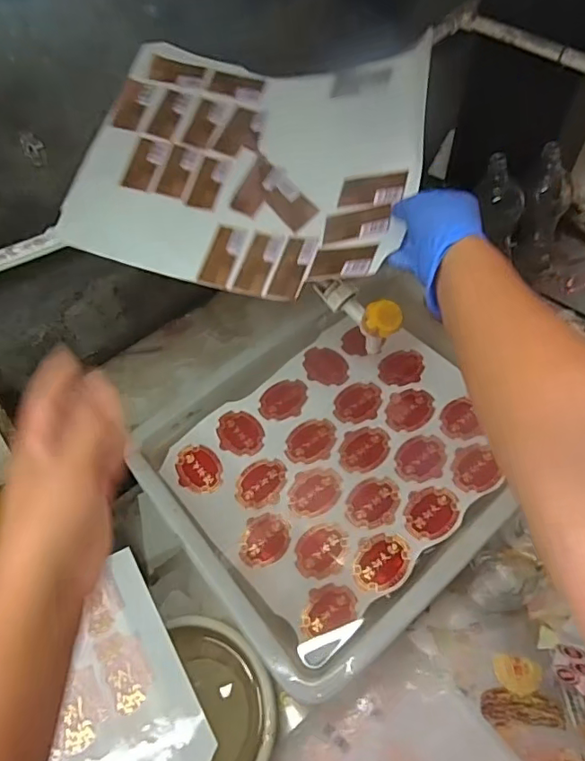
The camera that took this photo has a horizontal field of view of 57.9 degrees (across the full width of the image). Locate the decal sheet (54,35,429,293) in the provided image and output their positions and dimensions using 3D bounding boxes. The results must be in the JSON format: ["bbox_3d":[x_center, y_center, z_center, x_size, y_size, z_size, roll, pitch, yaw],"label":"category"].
[{"bbox_3d":[-0.051,-0.239,0.572,0.367,0.051,0.280,12,76,17],"label":"decal sheet"}]

